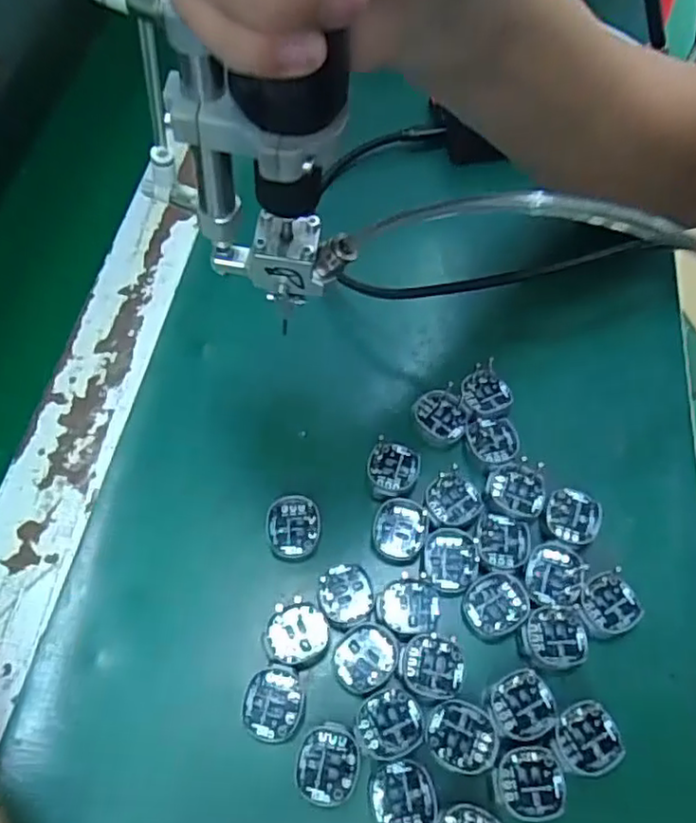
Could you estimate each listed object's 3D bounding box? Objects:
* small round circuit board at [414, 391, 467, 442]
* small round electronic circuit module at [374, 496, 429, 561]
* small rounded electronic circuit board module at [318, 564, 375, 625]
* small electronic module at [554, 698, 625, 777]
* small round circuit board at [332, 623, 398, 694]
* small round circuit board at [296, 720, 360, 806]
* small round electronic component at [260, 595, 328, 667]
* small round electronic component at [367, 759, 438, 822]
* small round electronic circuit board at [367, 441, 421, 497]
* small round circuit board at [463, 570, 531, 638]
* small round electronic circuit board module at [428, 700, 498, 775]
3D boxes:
[{"bbox_3d":[0.048,0.002,0.331,0.025,0.005,0.025,0,60,-1],"label":"small round circuit board"},{"bbox_3d":[0.024,0.055,0.304,0.024,0.005,0.028,4,60,1],"label":"small round electronic circuit module"},{"bbox_3d":[-0.001,0.082,0.289,0.023,0.004,0.026,-17,62,-10],"label":"small rounded electronic circuit board module"},{"bbox_3d":[0.097,0.133,0.263,0.026,0.011,0.024,-20,63,-12],"label":"small electronic module"},{"bbox_3d":[0.007,0.104,0.273,0.025,0.004,0.029,40,67,19],"label":"small round circuit board"},{"bbox_3d":[-0.008,0.138,0.253,0.024,0.004,0.028,3,60,1],"label":"small round circuit board"},{"bbox_3d":[-0.022,0.096,0.277,0.026,0.004,0.027,0,60,-1],"label":"small round electronic component"},{"bbox_3d":[0.021,0.150,0.247,0.026,0.004,0.027,0,60,-1],"label":"small round electronic component"},{"bbox_3d":[0.023,0.028,0.317,0.025,0.004,0.028,6,61,2],"label":"small round electronic circuit board"},{"bbox_3d":[0.066,0.085,0.285,0.029,0.004,0.025,-23,63,-13],"label":"small round circuit board"},{"bbox_3d":[0.046,0.130,0.259,0.028,0.004,0.026,4,60,1],"label":"small round electronic circuit board module"}]

